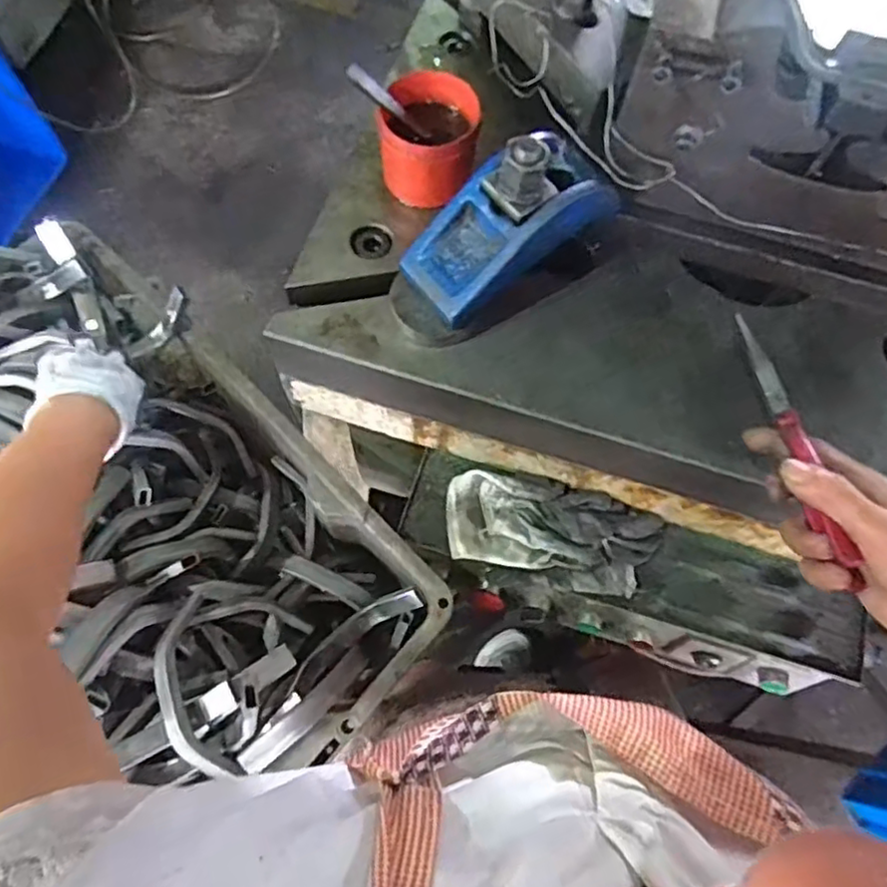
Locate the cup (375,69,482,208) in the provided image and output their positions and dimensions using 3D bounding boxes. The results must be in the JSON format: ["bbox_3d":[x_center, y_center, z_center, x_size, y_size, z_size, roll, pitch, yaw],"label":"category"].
[{"bbox_3d":[-0.011,-0.246,0.526,0.077,0.074,0.074,1,69,-2],"label":"cup"}]

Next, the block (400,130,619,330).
[{"bbox_3d":[0.050,-0.168,0.462,0.151,0.089,0.073,-39,76,-15],"label":"block"}]

